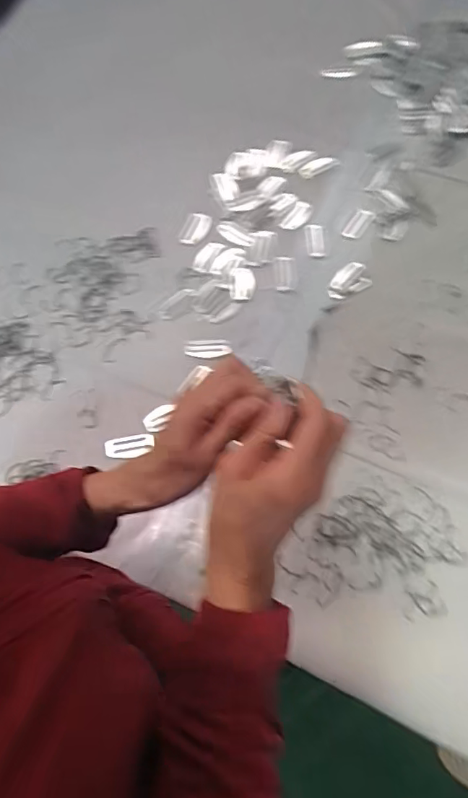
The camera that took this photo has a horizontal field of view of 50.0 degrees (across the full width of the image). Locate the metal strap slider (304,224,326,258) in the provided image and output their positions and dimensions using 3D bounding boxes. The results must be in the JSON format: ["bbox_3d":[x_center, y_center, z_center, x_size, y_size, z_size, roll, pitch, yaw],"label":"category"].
[{"bbox_3d":[0.128,-0.248,0.788,0.029,0.005,0.057,-4,69,0],"label":"metal strap slider"}]

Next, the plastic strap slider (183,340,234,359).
[{"bbox_3d":[-0.037,-0.073,0.726,0.066,0.004,0.027,-3,69,1],"label":"plastic strap slider"}]

